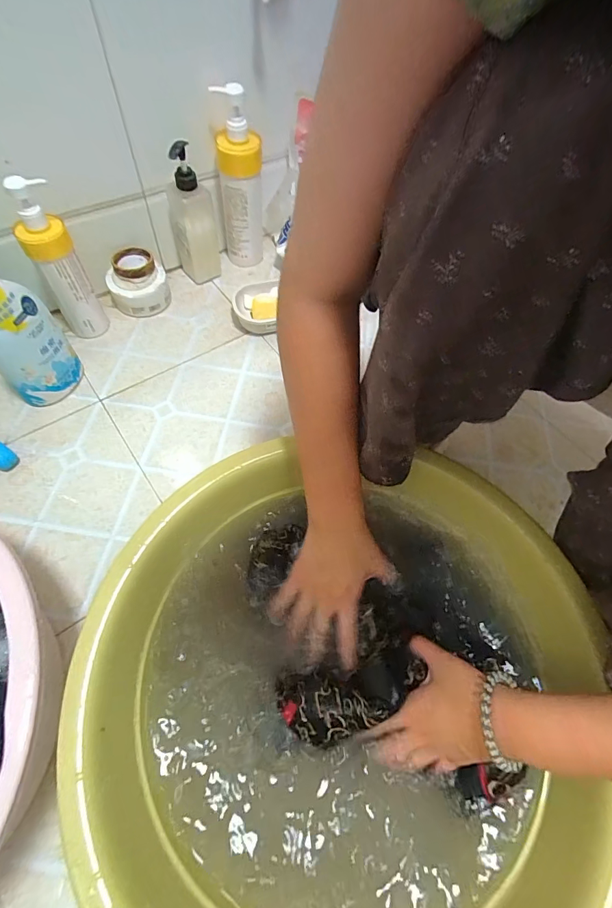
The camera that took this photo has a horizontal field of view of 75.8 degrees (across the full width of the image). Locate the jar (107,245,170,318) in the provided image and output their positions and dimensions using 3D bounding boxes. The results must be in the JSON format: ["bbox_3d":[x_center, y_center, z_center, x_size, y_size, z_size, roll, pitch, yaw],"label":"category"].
[{"bbox_3d":[-0.312,-0.316,0.732,0.101,0.082,0.099,1,60,-2],"label":"jar"}]

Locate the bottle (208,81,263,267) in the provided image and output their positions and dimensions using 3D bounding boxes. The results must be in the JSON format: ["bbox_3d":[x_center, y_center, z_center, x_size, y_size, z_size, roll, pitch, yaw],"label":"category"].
[{"bbox_3d":[-0.120,-0.495,0.732,0.078,0.276,0.074,-4,60,-6],"label":"bottle"}]

